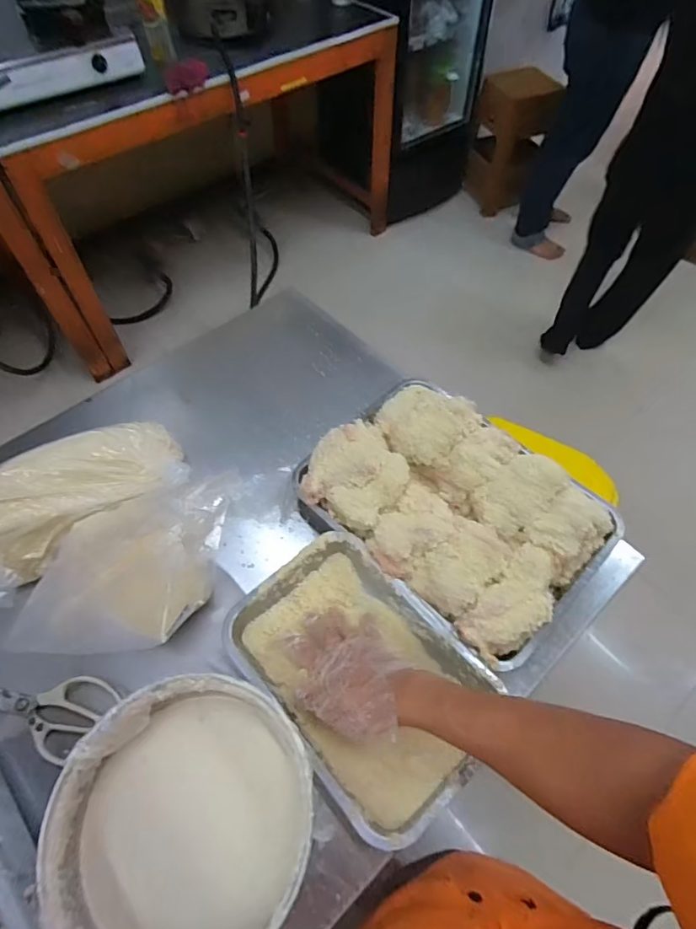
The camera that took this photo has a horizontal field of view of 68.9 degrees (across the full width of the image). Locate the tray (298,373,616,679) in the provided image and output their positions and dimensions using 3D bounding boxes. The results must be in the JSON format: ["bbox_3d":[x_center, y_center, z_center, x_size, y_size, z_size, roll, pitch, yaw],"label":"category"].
[{"bbox_3d":[0.138,0.056,0.690,0.388,0.079,0.268,36,64,22],"label":"tray"}]

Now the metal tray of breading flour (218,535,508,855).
[{"bbox_3d":[0.016,0.239,0.600,0.207,0.049,0.308,-36,63,-21],"label":"metal tray of breading flour"}]

